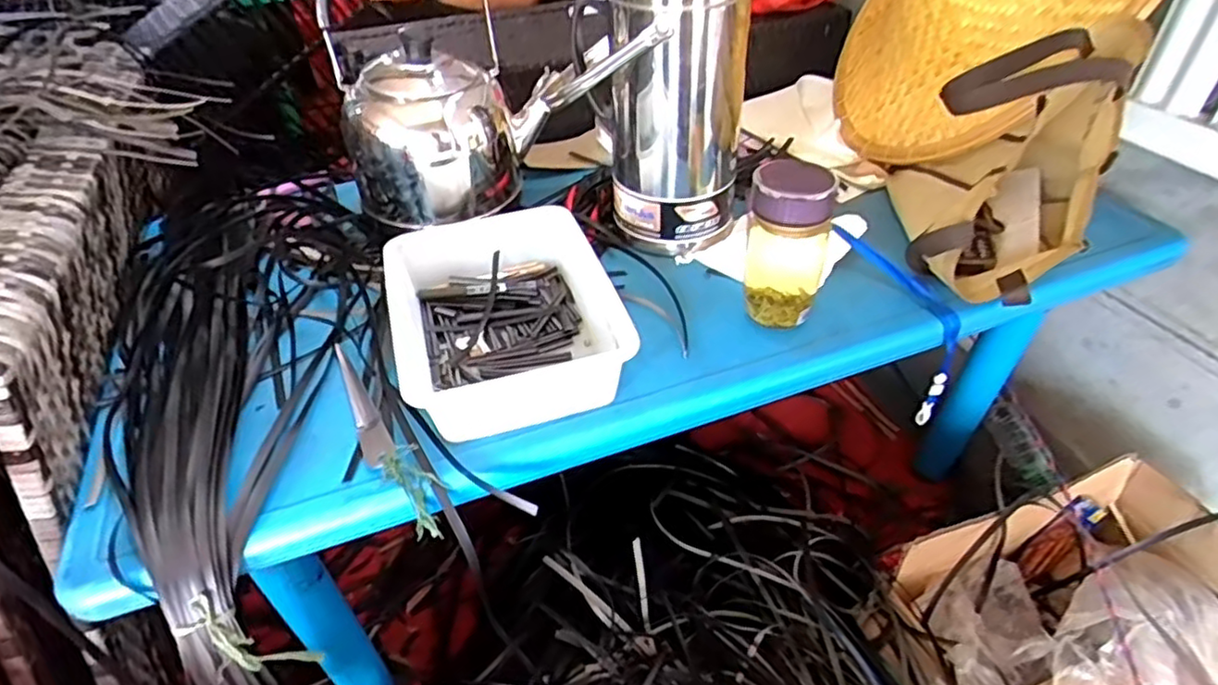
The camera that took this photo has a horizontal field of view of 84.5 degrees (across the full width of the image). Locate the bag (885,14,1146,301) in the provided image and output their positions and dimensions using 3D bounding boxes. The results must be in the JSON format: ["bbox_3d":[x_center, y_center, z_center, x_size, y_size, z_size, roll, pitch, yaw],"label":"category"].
[{"bbox_3d":[0.420,-0.210,0.714,0.190,0.213,0.305,20,46,23],"label":"bag"}]

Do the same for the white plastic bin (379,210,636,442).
[{"bbox_3d":[-0.114,-0.037,0.685,0.209,0.072,0.259,-12,43,-12],"label":"white plastic bin"}]

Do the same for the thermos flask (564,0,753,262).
[{"bbox_3d":[0.051,-0.279,0.739,0.197,0.351,0.123,-4,41,-3],"label":"thermos flask"}]

